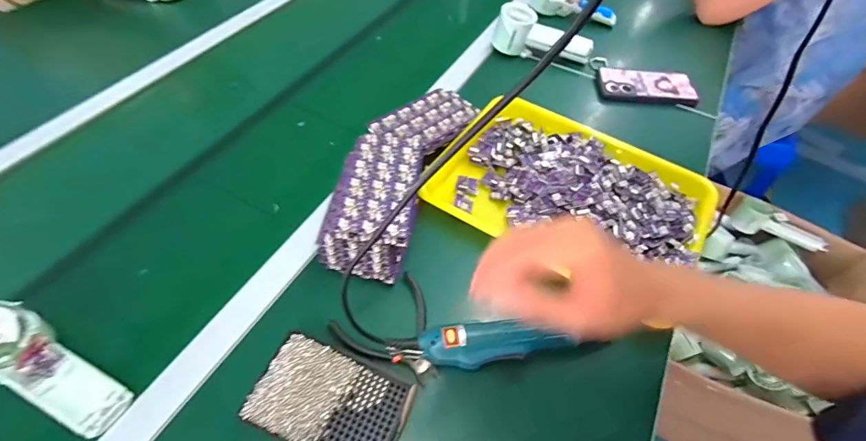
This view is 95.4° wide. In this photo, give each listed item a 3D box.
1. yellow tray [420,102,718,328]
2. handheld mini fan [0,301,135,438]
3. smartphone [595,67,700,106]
[{"bbox_3d":[0.179,-0.048,0.517,0.331,0.038,0.252,30,59,18],"label":"yellow tray"},{"bbox_3d":[-0.374,0.137,0.372,0.183,0.031,0.062,32,59,1],"label":"handheld mini fan"},{"bbox_3d":[0.367,-0.231,0.672,0.159,0.015,0.082,8,55,4],"label":"smartphone"}]

